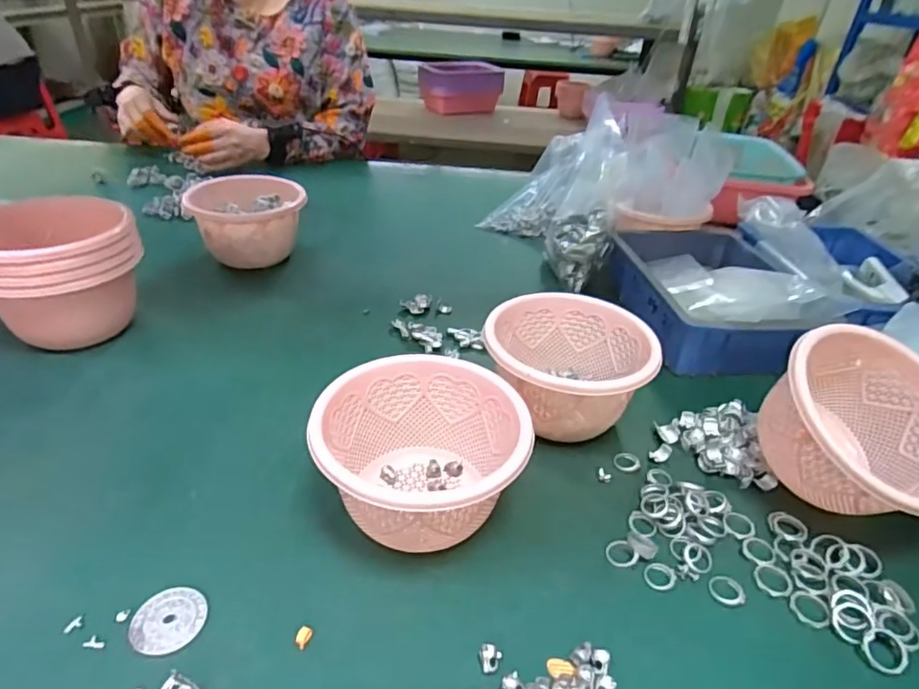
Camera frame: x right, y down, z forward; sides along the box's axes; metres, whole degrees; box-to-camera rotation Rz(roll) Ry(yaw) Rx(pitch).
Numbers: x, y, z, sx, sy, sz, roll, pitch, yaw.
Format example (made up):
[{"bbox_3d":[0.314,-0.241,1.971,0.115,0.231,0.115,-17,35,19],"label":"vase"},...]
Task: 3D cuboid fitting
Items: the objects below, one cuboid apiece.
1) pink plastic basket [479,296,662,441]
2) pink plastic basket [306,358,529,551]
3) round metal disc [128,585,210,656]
[{"bbox_3d":[0.094,0.023,0.522,0.140,0.089,0.133,3,34,-3],"label":"pink plastic basket"},{"bbox_3d":[-0.029,0.084,0.418,0.142,0.089,0.135,-1,34,-8],"label":"pink plastic basket"},{"bbox_3d":[-0.182,0.172,0.352,0.043,0.004,0.042,3,34,-2],"label":"round metal disc"}]

